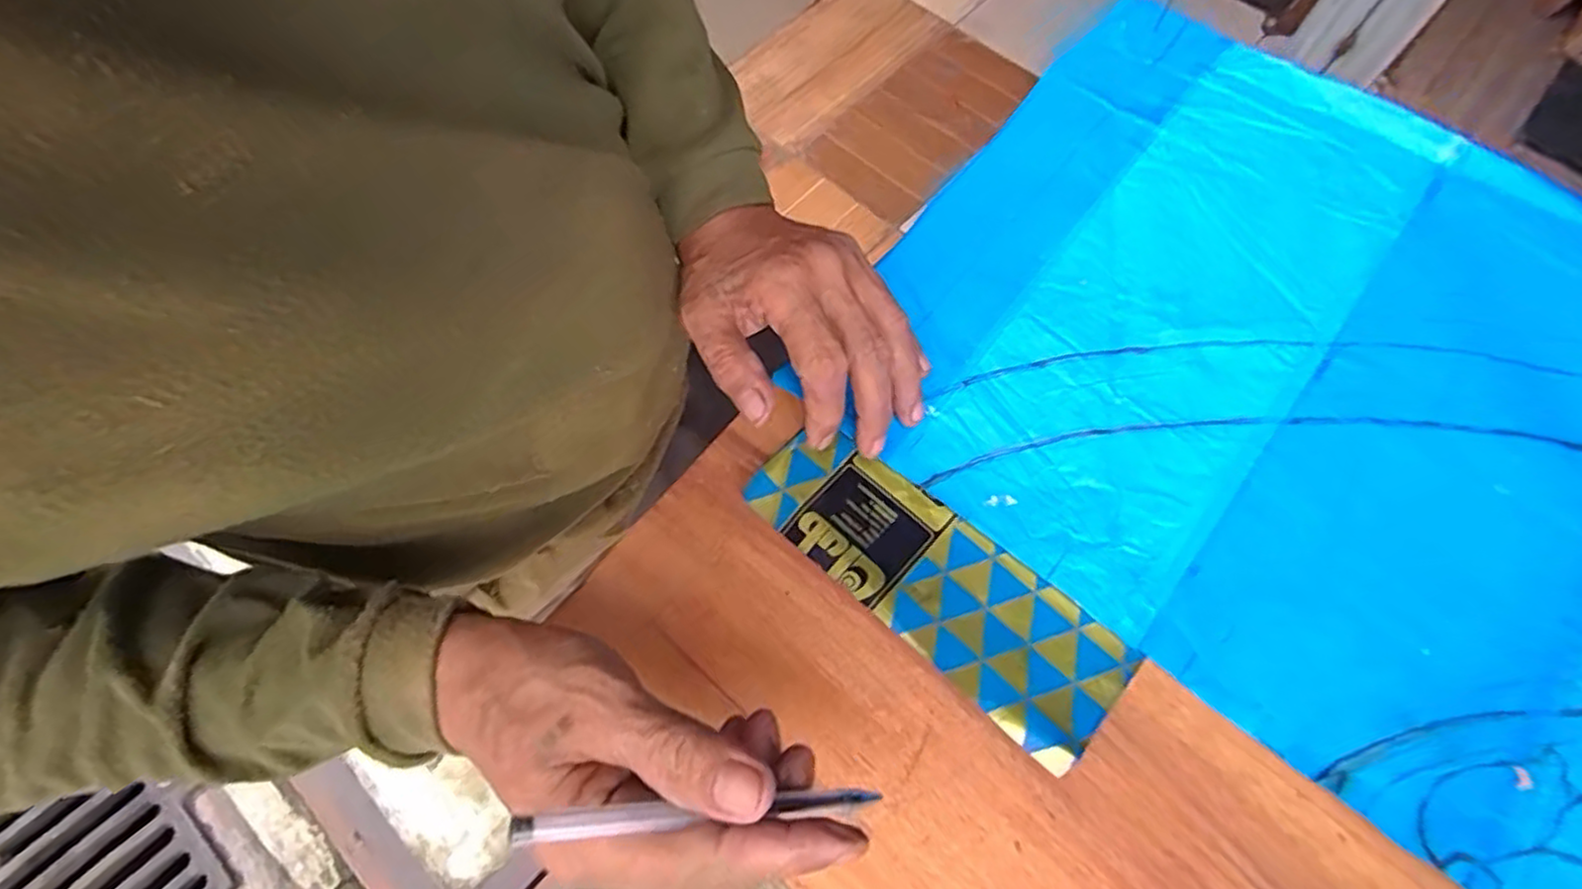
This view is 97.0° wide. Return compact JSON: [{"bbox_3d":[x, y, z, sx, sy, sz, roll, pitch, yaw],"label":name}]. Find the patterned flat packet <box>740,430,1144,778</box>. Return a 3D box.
[{"bbox_3d":[0.069,0.067,0.356,0.201,0.012,0.069,38,75,17],"label":"patterned flat packet"}]

